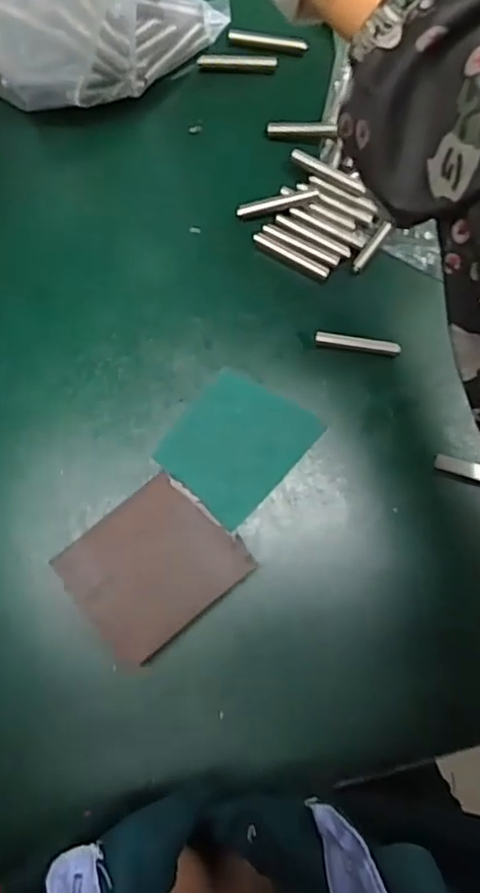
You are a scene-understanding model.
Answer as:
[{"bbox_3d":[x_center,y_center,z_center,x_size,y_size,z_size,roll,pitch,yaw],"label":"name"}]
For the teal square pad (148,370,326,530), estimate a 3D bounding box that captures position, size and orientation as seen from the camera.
[{"bbox_3d":[-0.002,-0.003,0.362,0.065,0.004,0.077,42,82,5],"label":"teal square pad"}]

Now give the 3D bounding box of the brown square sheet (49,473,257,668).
[{"bbox_3d":[-0.045,0.063,0.337,0.080,0.028,0.068,-39,84,-7],"label":"brown square sheet"}]

